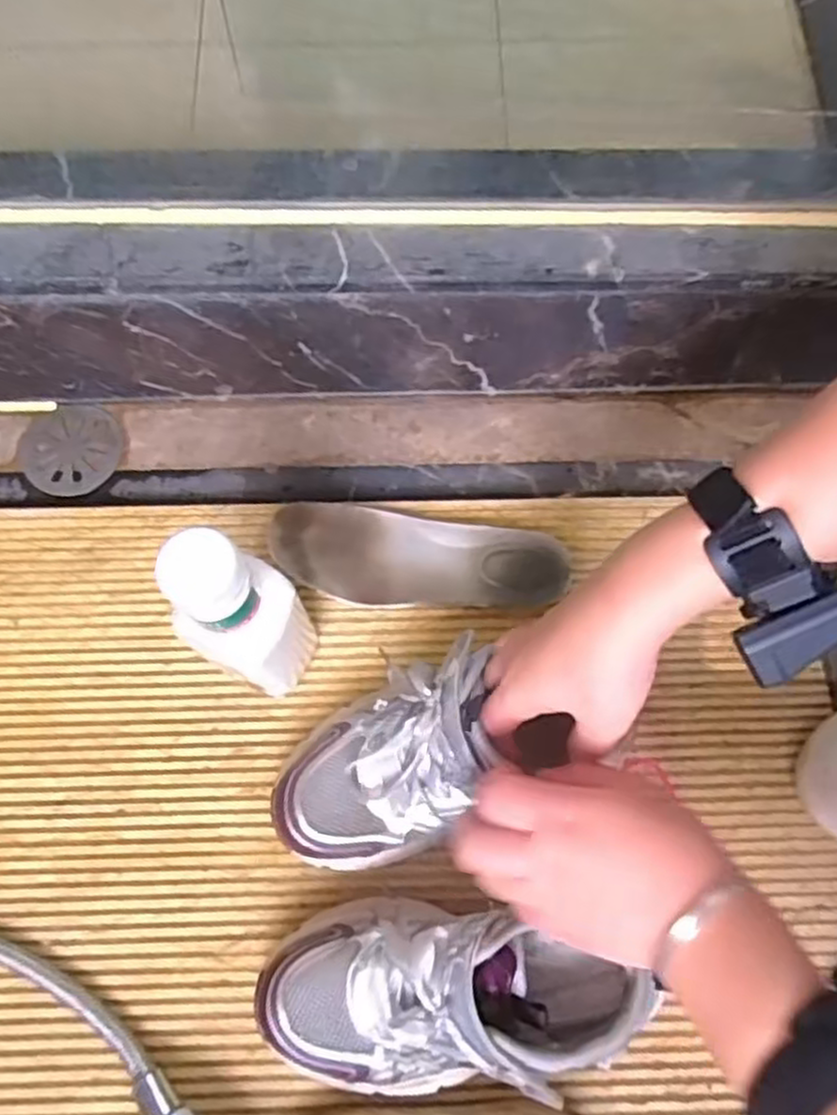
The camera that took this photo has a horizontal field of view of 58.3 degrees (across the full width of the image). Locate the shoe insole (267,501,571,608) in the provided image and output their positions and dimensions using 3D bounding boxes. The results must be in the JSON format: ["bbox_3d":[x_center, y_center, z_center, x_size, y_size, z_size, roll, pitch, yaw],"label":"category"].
[{"bbox_3d":[0.002,0.002,0.555,0.213,0.033,0.071,8,71,1],"label":"shoe insole"}]

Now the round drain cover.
[{"bbox_3d":[-0.278,-0.087,0.599,0.078,0.013,0.073,0,71,-1],"label":"round drain cover"}]

